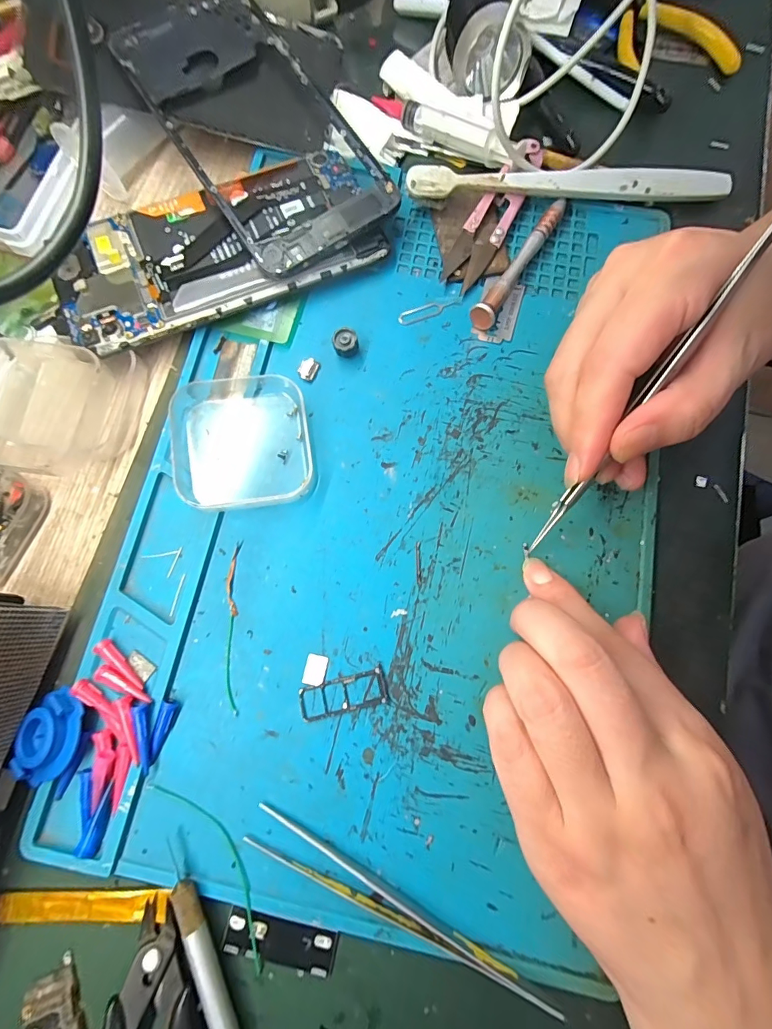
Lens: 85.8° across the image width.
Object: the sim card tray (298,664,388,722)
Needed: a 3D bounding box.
[{"bbox_3d":[-0.019,0.079,0.184,0.039,0.004,0.016,-11,79,-4],"label":"sim card tray"}]

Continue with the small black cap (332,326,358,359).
[{"bbox_3d":[-0.021,-0.090,0.219,0.013,0.011,0.013,0,78,-1],"label":"small black cap"}]

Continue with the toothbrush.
[{"bbox_3d":[0.103,-0.184,0.235,0.181,0.017,0.014,-2,78,-2],"label":"toothbrush"}]

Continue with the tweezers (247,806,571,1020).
[{"bbox_3d":[0.003,0.154,0.162,0.127,0.014,0.013,26,79,4],"label":"tweezers"}]

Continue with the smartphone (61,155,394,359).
[{"bbox_3d":[-0.083,-0.146,0.224,0.173,0.018,0.077,-23,80,-6],"label":"smartphone"}]

